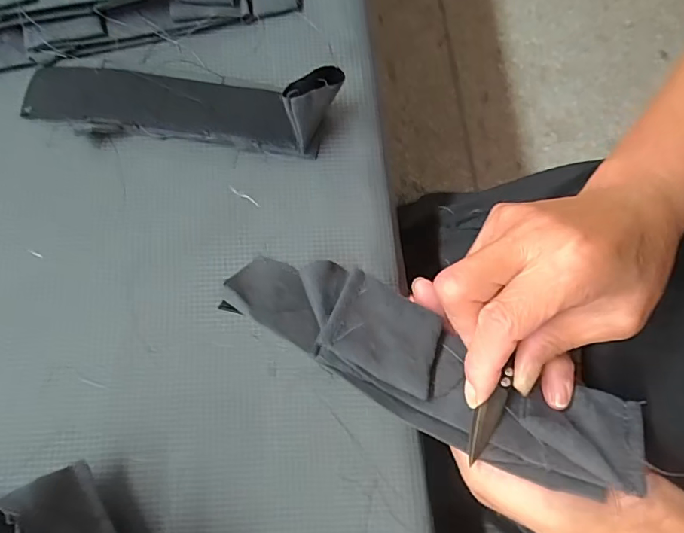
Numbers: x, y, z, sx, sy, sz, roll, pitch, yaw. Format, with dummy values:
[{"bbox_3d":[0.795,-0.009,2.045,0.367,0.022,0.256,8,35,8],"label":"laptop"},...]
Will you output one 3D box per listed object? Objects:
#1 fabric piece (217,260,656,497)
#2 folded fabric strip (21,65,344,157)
[{"bbox_3d":[0.039,0.043,0.219,0.188,0.025,0.051,26,76,4],"label":"fabric piece"},{"bbox_3d":[-0.107,-0.108,0.308,0.205,0.044,0.044,7,75,1],"label":"folded fabric strip"}]

